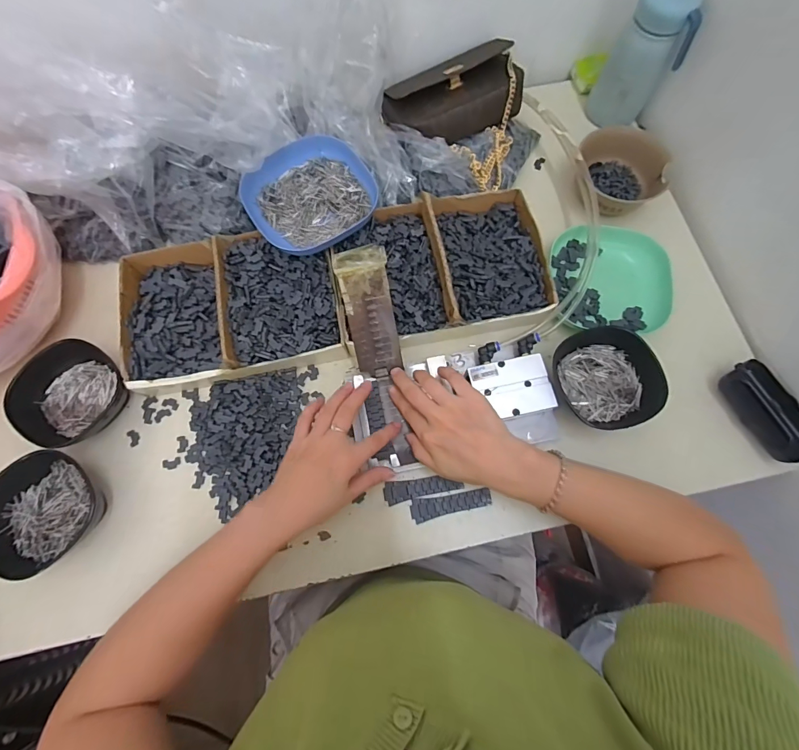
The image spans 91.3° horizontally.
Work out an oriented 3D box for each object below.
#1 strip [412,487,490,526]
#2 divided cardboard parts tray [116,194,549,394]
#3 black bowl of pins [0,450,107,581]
[{"bbox_3d":[0.055,0.136,0.416,0.085,0.004,0.024,-14,74,-3],"label":"strip"},{"bbox_3d":[-0.072,-0.105,0.456,0.487,0.051,0.189,-10,74,-2],"label":"divided cardboard parts tray"},{"bbox_3d":[-0.360,0.139,0.400,0.105,0.048,0.114,10,74,4],"label":"black bowl of pins"}]

